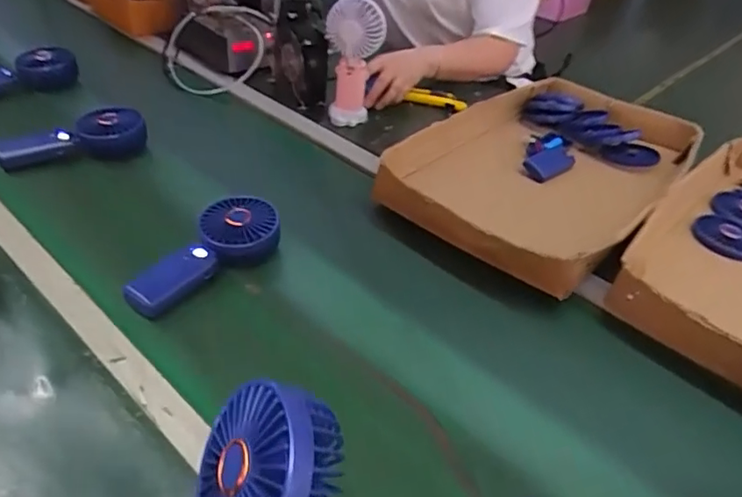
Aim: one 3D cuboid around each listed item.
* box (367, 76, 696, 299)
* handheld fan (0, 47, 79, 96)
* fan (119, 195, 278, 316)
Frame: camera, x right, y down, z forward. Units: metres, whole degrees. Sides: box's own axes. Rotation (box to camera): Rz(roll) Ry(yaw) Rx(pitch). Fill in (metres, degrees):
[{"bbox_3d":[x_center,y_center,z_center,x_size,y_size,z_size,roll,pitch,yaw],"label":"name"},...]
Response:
[{"bbox_3d":[0.257,-0.127,0.829,0.320,0.068,0.499,31,45,28],"label":"box"},{"bbox_3d":[-0.556,-0.274,0.871,0.181,0.064,0.082,-15,43,-24],"label":"handheld fan"},{"bbox_3d":[-0.168,0.011,0.606,0.074,0.064,0.180,21,41,18],"label":"fan"}]

